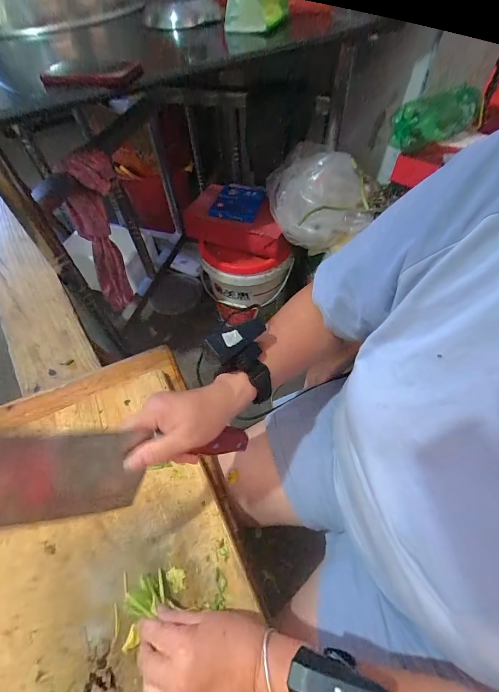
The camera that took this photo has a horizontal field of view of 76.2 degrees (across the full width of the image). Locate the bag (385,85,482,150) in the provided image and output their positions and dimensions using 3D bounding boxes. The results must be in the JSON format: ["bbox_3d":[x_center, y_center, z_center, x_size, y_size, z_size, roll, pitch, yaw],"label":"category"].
[{"bbox_3d":[0.435,-0.544,0.747,0.242,0.091,0.068,-26,58,-14],"label":"bag"}]

